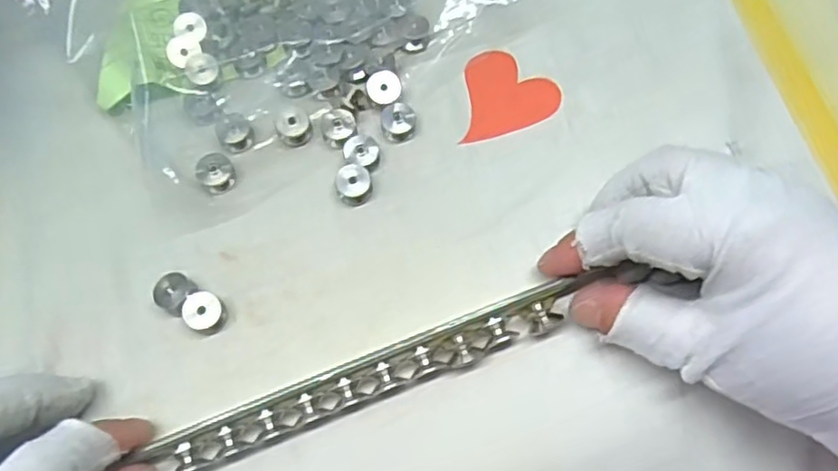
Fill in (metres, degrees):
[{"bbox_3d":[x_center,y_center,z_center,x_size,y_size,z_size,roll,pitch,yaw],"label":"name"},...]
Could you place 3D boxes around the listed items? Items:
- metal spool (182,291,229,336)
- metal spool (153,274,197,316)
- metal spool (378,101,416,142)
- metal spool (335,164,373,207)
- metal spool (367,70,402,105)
[{"bbox_3d":[-0.082,0.030,0.254,0.014,0.010,0.014,0,70,-1],"label":"metal spool"},{"bbox_3d":[-0.095,0.023,0.256,0.013,0.010,0.014,0,70,-1],"label":"metal spool"},{"bbox_3d":[-0.009,-0.049,0.284,0.015,0.008,0.014,0,70,-1],"label":"metal spool"},{"bbox_3d":[-0.027,-0.021,0.274,0.014,0.011,0.014,0,70,-1],"label":"metal spool"},{"bbox_3d":[-0.015,-0.063,0.286,0.014,0.007,0.014,0,70,-1],"label":"metal spool"}]

